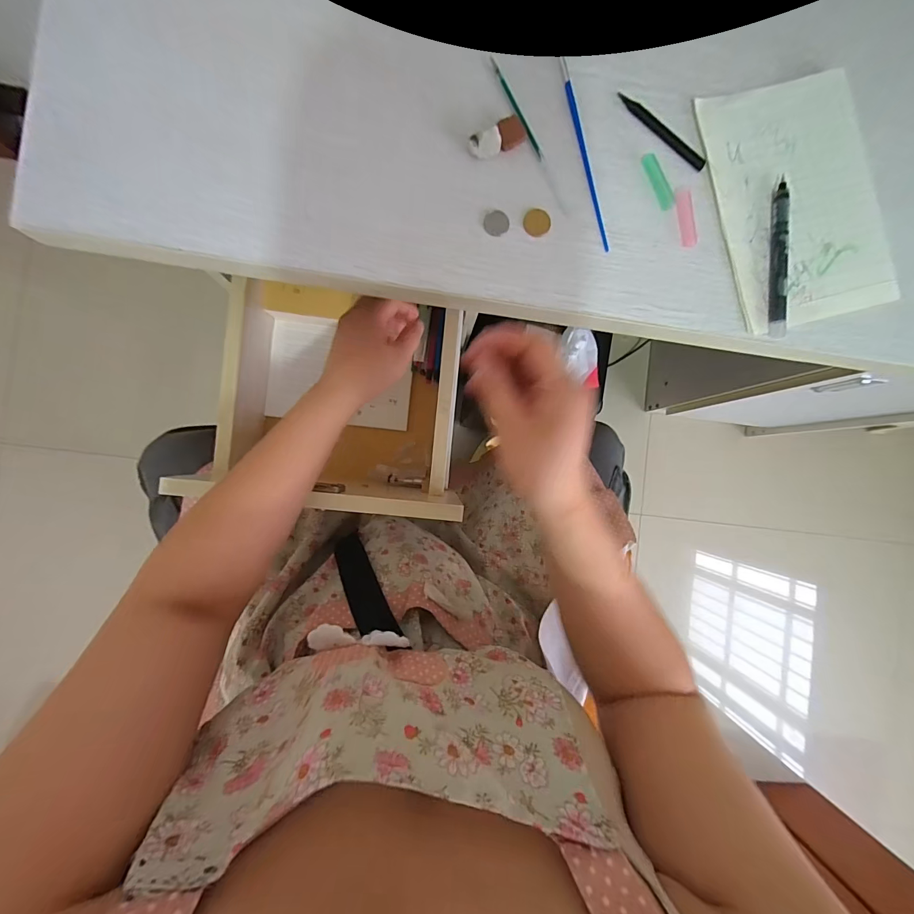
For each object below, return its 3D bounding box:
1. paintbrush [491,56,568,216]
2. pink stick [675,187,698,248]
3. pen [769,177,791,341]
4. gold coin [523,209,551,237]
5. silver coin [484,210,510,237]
[{"bbox_3d":[0.053,-0.233,0.289,0.006,0.006,0.120,-28,91,-5],"label":"paintbrush"},{"bbox_3d":[0.174,-0.181,0.300,0.013,0.005,0.043,-11,89,-5],"label":"pink stick"},{"bbox_3d":[0.247,-0.151,0.303,0.012,0.007,0.119,4,88,-5],"label":"pen"},{"bbox_3d":[0.059,-0.172,0.289,0.019,0.004,0.019,0,88,-5],"label":"gold coin"},{"bbox_3d":[0.029,-0.170,0.286,0.018,0.004,0.017,0,88,-5],"label":"silver coin"}]

